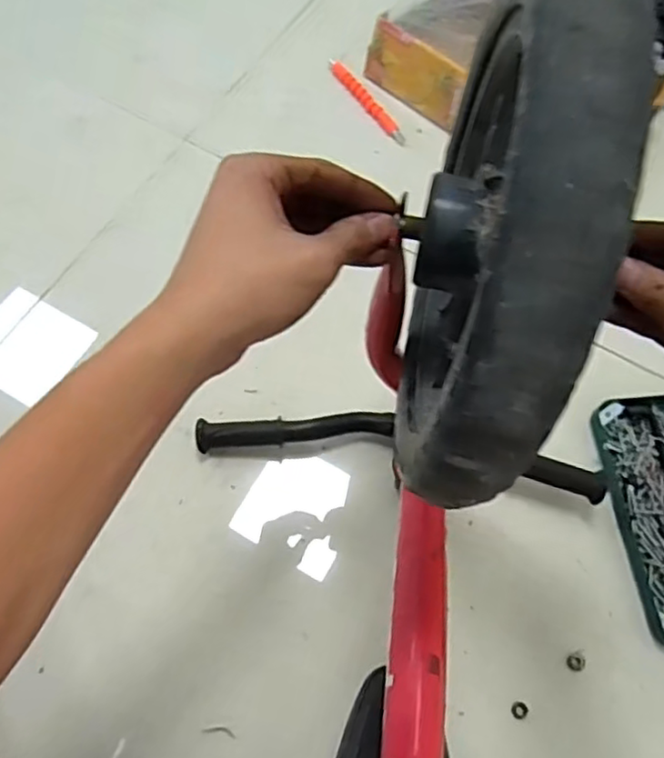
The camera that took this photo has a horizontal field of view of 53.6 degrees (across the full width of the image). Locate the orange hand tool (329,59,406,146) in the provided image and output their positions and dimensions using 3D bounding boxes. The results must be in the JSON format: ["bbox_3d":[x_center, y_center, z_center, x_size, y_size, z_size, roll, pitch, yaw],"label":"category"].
[{"bbox_3d":[0.047,-0.372,0.878,0.022,0.012,0.170,-30,71,-16],"label":"orange hand tool"}]

